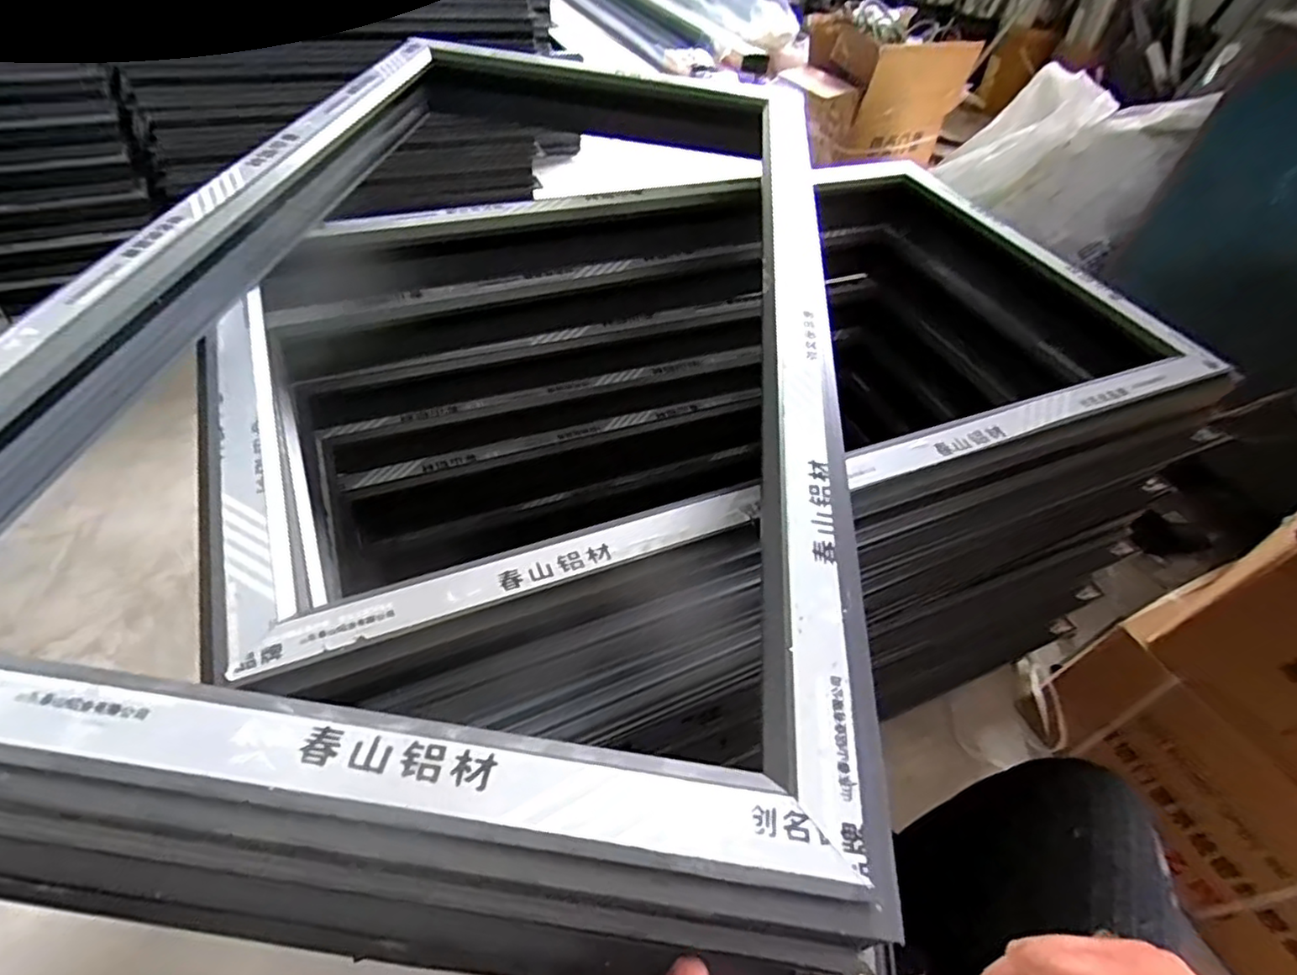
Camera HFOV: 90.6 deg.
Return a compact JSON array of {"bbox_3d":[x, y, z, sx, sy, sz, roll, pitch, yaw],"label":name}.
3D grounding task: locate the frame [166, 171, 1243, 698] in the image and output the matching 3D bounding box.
[{"bbox_3d":[0.057,-0.164,0.604,0.855,0.035,0.497,-17,53,-19],"label":"frame"}]

